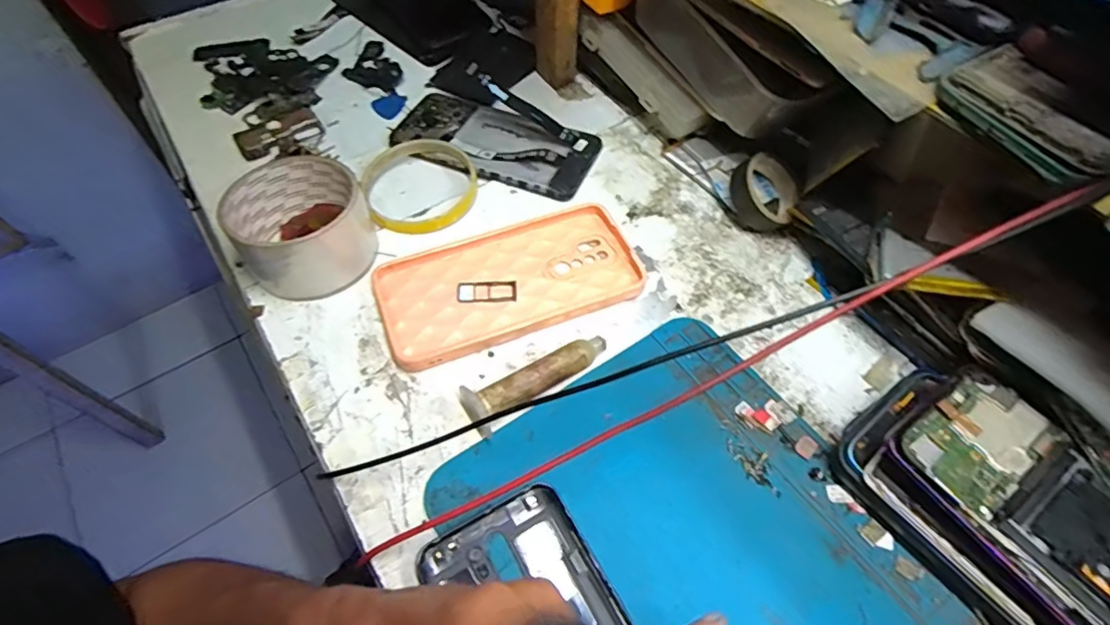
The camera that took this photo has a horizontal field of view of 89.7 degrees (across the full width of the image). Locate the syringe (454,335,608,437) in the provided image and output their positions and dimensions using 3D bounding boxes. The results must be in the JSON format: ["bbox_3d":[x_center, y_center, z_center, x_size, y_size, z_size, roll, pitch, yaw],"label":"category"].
[{"bbox_3d":[-0.008,0.039,0.317,0.088,0.019,0.027,-22,60,-14],"label":"syringe"}]

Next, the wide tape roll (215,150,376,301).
[{"bbox_3d":[-0.161,-0.056,0.359,0.081,0.050,0.087,-33,63,-20],"label":"wide tape roll"}]

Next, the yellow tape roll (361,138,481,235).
[{"bbox_3d":[-0.099,-0.095,0.408,0.080,0.012,0.085,0,57,0],"label":"yellow tape roll"}]

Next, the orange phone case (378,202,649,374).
[{"bbox_3d":[-0.029,-0.022,0.365,0.166,0.007,0.084,-18,59,-12],"label":"orange phone case"}]

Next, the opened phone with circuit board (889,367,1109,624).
[{"bbox_3d":[0.228,0.099,0.234,0.069,0.014,0.164,-29,62,-18],"label":"opened phone with circuit board"}]

